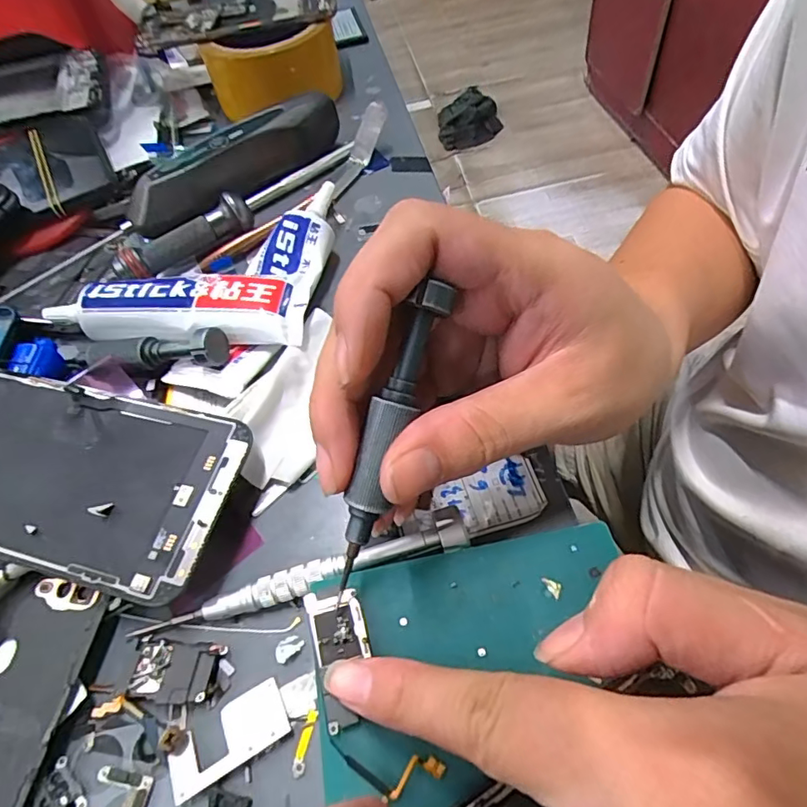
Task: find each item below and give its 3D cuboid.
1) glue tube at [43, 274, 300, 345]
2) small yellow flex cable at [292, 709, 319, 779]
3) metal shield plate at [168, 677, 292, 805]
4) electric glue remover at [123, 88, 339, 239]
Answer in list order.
[{"bbox_3d":[-0.116,-0.047,0.255,0.130,0.014,0.032,0,57,8],"label":"glue tube"},{"bbox_3d":[-0.032,0.110,0.171,0.004,0.004,0.019,6,58,12],"label":"small yellow flex cable"},{"bbox_3d":[-0.058,0.110,0.173,0.039,0.005,0.020,-29,58,-11],"label":"metal shield plate"},{"bbox_3d":[-0.098,-0.143,0.318,0.137,0.037,0.031,-38,60,-17],"label":"electric glue remover"}]

